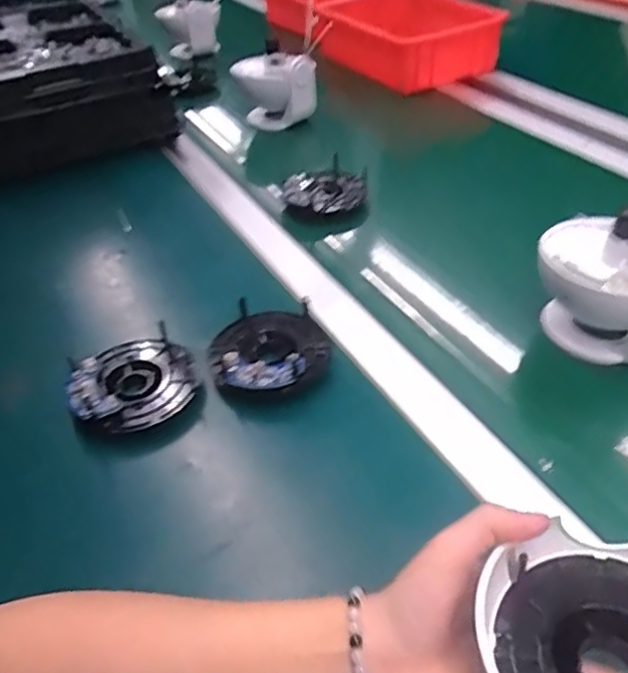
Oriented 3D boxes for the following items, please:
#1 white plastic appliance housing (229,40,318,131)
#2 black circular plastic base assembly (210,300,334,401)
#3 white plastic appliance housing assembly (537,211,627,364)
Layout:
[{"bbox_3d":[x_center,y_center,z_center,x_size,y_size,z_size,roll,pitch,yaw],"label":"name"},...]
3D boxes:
[{"bbox_3d":[-0.053,-0.357,0.897,0.115,0.108,0.070,-9,43,-4],"label":"white plastic appliance housing"},{"bbox_3d":[-0.038,0.011,0.518,0.098,0.026,0.102,-3,43,3],"label":"black circular plastic base assembly"},{"bbox_3d":[0.251,-0.051,0.509,0.117,0.107,0.101,19,48,23],"label":"white plastic appliance housing assembly"}]

